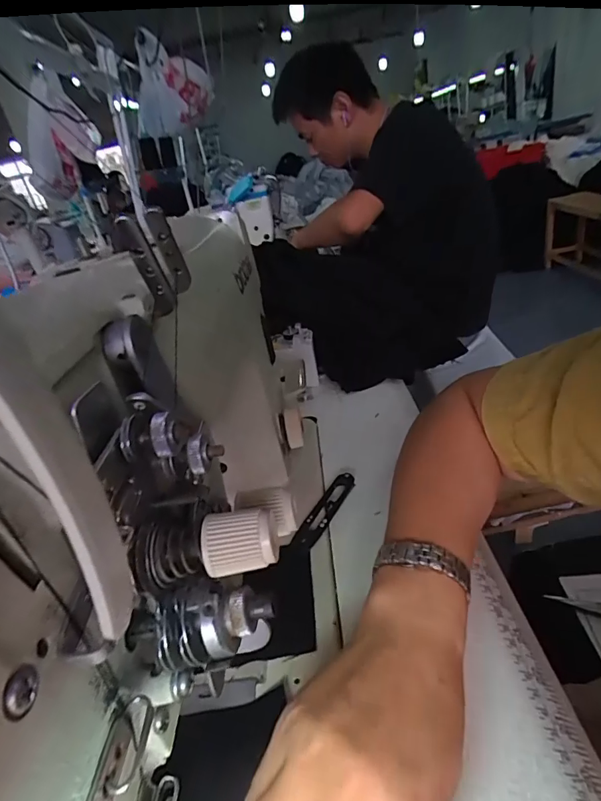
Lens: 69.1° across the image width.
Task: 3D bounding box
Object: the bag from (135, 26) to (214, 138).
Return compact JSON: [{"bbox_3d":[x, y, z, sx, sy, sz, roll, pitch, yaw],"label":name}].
[{"bbox_3d":[-0.351,-0.854,1.204,0.200,0.243,0.153,34,50,9],"label":"bag"}]

